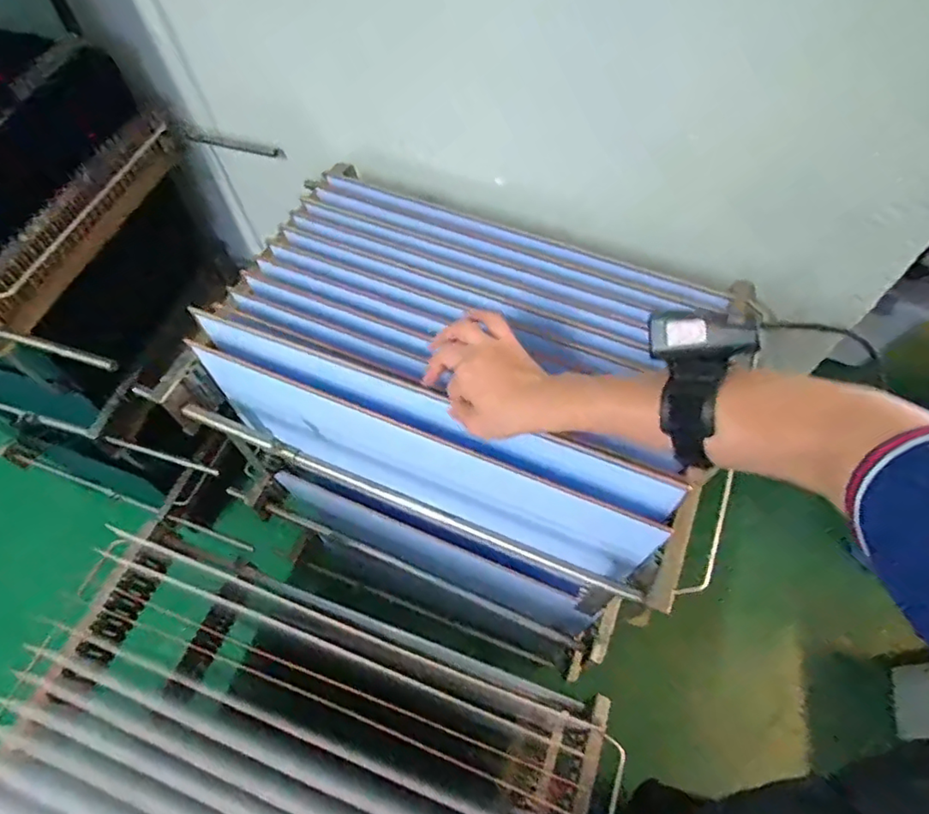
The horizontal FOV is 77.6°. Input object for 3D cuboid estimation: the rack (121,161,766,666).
[{"bbox_3d":[-0.019,0.015,0.782,0.523,0.398,0.382,26,63,13],"label":"rack"}]

